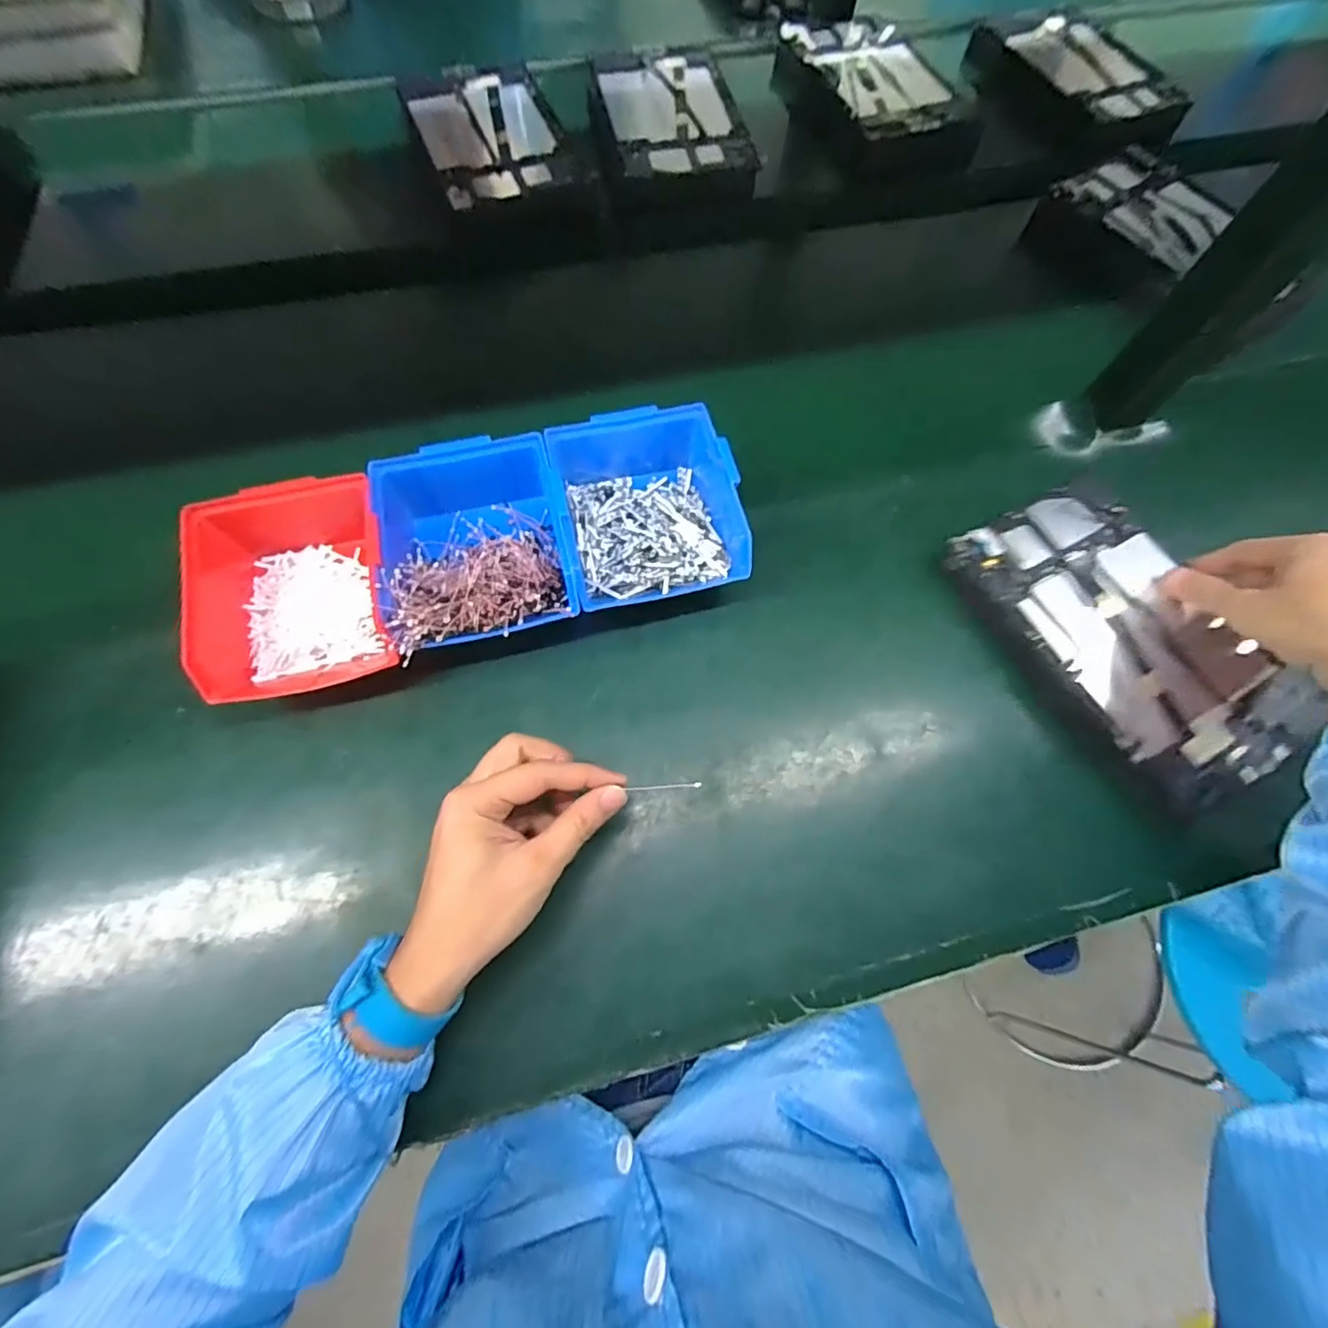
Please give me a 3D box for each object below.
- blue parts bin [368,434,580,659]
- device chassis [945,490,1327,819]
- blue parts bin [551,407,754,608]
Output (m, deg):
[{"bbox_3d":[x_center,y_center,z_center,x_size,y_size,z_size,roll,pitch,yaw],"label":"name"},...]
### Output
[{"bbox_3d":[-0.133,-0.086,0.406,0.122,0.060,0.152,-12,69,-7],"label":"blue parts bin"},{"bbox_3d":[0.335,-0.022,0.417,0.155,0.034,0.235,-30,77,-8],"label":"device chassis"},{"bbox_3d":[-0.014,-0.119,0.427,0.127,0.064,0.153,-11,69,-6],"label":"blue parts bin"}]

